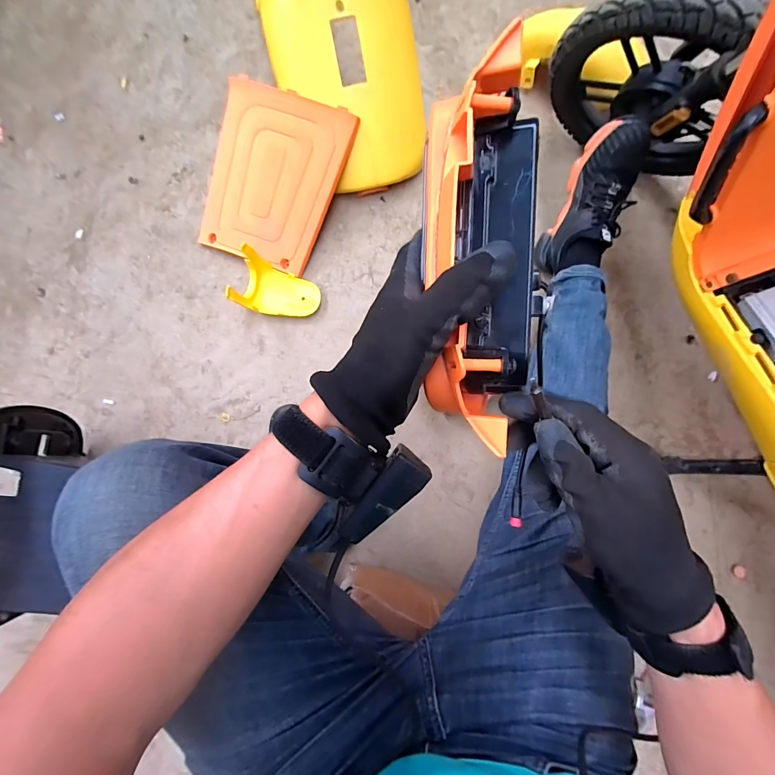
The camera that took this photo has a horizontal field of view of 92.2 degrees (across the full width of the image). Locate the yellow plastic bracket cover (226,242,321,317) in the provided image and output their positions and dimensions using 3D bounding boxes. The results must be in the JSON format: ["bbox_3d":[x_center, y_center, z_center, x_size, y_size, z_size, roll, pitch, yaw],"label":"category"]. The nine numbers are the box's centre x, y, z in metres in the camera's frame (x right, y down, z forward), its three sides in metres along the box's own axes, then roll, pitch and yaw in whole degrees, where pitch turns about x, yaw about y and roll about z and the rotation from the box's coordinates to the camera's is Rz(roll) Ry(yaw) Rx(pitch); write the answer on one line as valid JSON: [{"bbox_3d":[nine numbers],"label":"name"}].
[{"bbox_3d":[-0.215,-0.194,0.736,0.146,0.081,0.106,14,80,3],"label":"yellow plastic bracket cover"}]

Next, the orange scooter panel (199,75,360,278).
[{"bbox_3d":[-0.237,-0.422,0.757,0.259,0.028,0.326,21,100,2],"label":"orange scooter panel"}]

